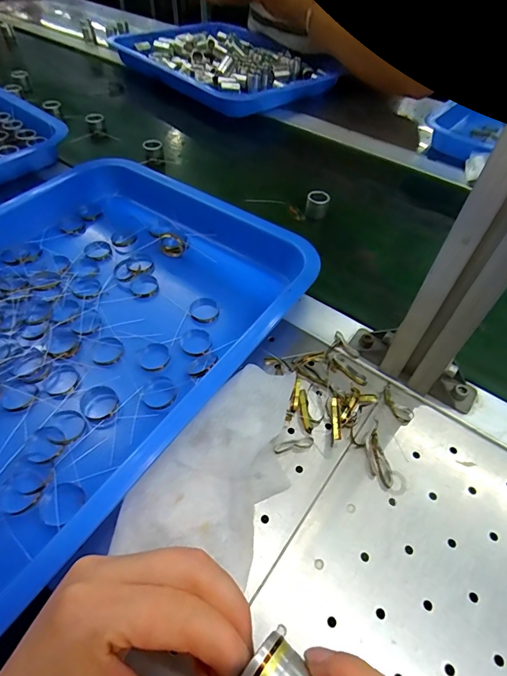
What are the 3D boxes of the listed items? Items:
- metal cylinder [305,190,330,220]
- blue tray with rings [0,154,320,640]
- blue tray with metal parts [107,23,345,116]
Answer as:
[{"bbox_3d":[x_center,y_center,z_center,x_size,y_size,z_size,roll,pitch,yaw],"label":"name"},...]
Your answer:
[{"bbox_3d":[0.074,-0.154,0.450,0.025,0.025,0.025,12,52,6],"label":"metal cylinder"},{"bbox_3d":[-0.156,-0.016,0.314,0.299,0.042,0.395,30,56,19],"label":"blue tray with rings"},{"bbox_3d":[-0.047,-0.503,0.712,0.278,0.058,0.358,-33,61,-26],"label":"blue tray with metal parts"}]

